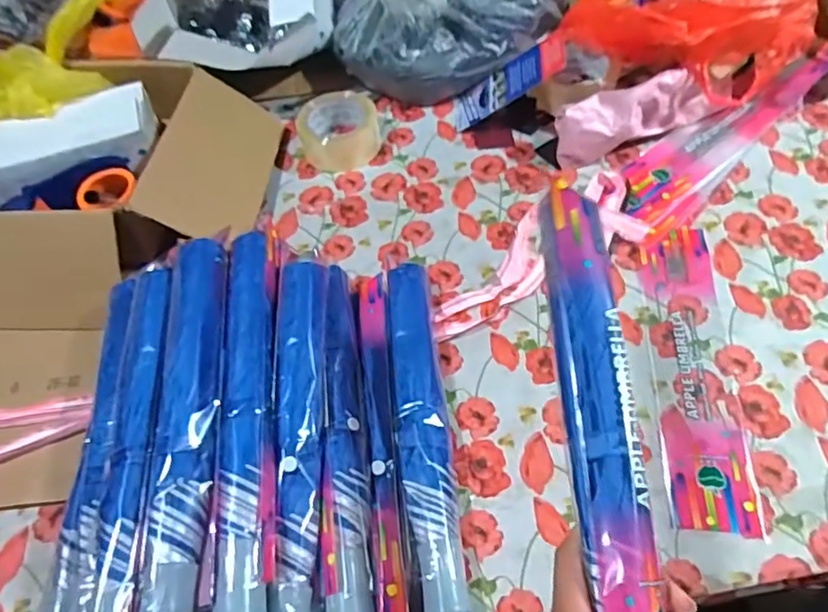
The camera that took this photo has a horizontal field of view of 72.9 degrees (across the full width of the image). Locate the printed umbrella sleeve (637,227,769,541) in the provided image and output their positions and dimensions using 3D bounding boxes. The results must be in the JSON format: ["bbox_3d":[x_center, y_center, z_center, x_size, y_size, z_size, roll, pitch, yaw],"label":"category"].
[{"bbox_3d":[0.277,0.054,0.559,0.078,0.009,0.325,2,58,7],"label":"printed umbrella sleeve"}]

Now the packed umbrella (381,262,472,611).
[{"bbox_3d":[0.007,0.116,0.528,0.051,0.034,0.365,-8,57,1],"label":"packed umbrella"}]

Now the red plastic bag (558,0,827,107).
[{"bbox_3d":[0.376,-0.375,0.707,0.267,0.105,0.230,-39,62,-18],"label":"red plastic bag"}]

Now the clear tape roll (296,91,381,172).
[{"bbox_3d":[-0.101,-0.239,0.753,0.105,0.062,0.098,-3,57,4],"label":"clear tape roll"}]

